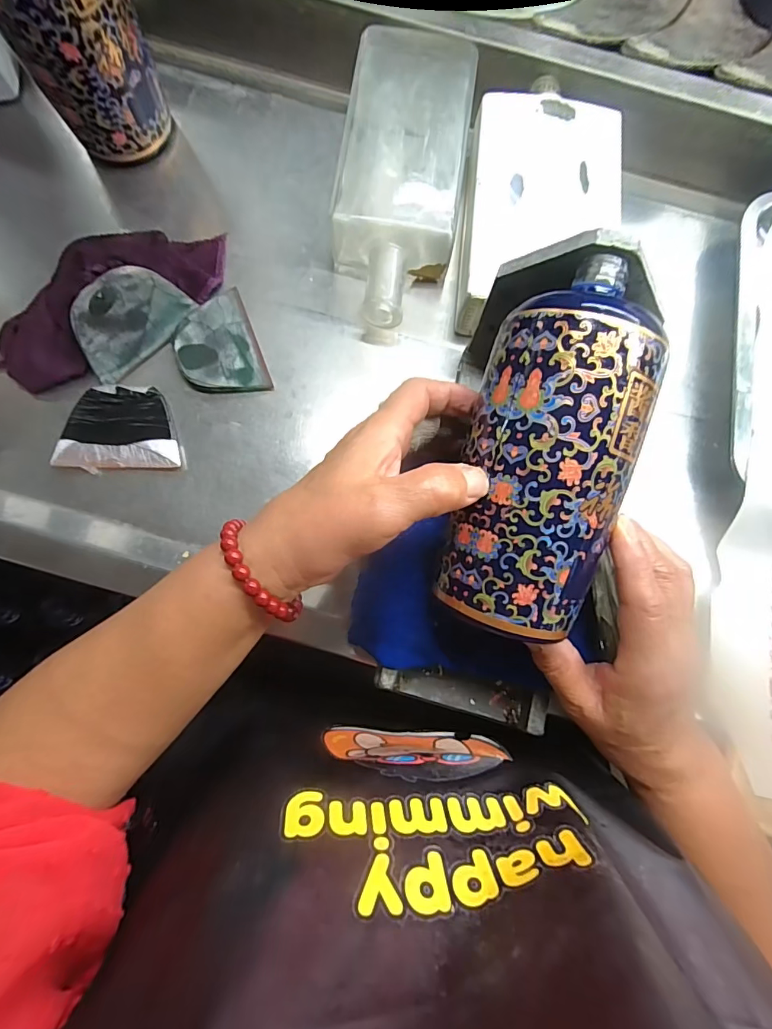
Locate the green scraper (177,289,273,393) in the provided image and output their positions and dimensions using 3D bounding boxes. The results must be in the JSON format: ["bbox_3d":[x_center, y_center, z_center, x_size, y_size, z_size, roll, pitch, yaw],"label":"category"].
[{"bbox_3d":[-0.125,-0.124,0.343,0.057,0.010,0.081,-19,85,-4],"label":"green scraper"}]

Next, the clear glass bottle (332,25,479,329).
[{"bbox_3d":[0.011,-0.251,0.349,0.088,0.044,0.227,8,84,-1],"label":"clear glass bottle"}]

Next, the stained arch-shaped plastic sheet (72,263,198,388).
[{"bbox_3d":[-0.187,-0.142,0.332,0.085,0.004,0.054,-43,115,-5],"label":"stained arch-shaped plastic sheet"}]

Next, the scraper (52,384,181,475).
[{"bbox_3d":[-0.191,-0.061,0.331,0.081,0.010,0.060,-4,85,-2],"label":"scraper"}]

